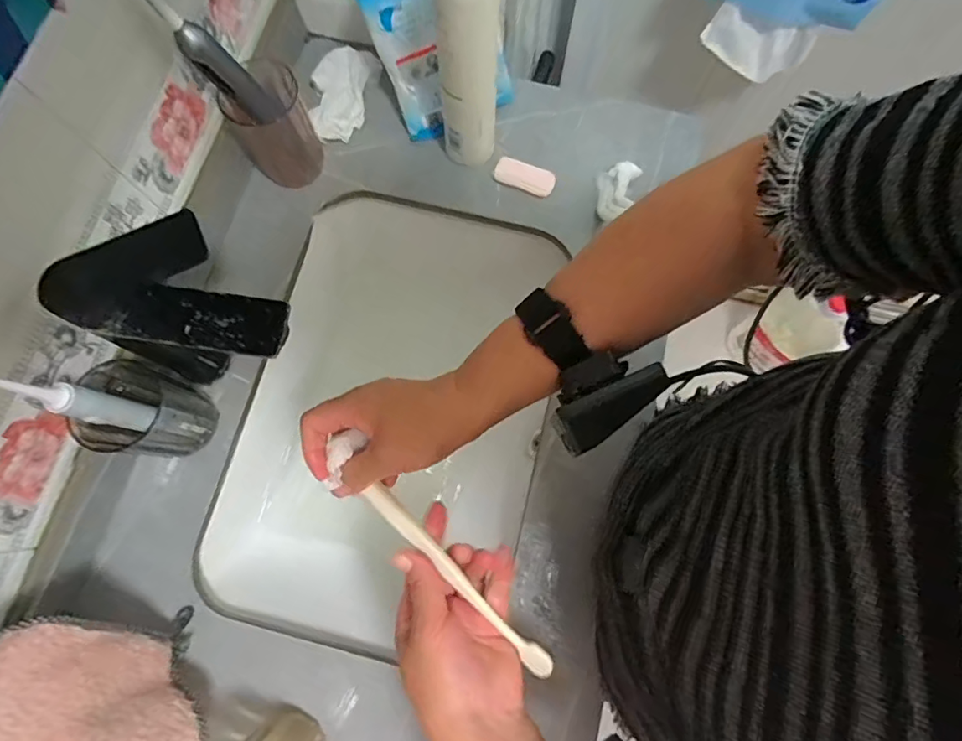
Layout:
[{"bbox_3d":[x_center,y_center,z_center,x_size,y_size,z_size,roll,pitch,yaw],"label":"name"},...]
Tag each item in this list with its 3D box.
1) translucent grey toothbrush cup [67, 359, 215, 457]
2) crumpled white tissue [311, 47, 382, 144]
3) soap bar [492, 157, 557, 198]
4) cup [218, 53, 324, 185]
[{"bbox_3d":[-0.279,0.039,0.439,0.071,0.099,0.064,34,78,8],"label":"translucent grey toothbrush cup"},{"bbox_3d":[-0.151,-0.302,0.561,0.056,0.030,0.106,15,76,4],"label":"crumpled white tissue"},{"bbox_3d":[0.047,-0.207,0.554,0.065,0.014,0.027,20,77,5],"label":"soap bar"},{"bbox_3d":[-0.204,-0.238,0.511,0.073,0.108,0.063,-30,77,-7],"label":"cup"}]

